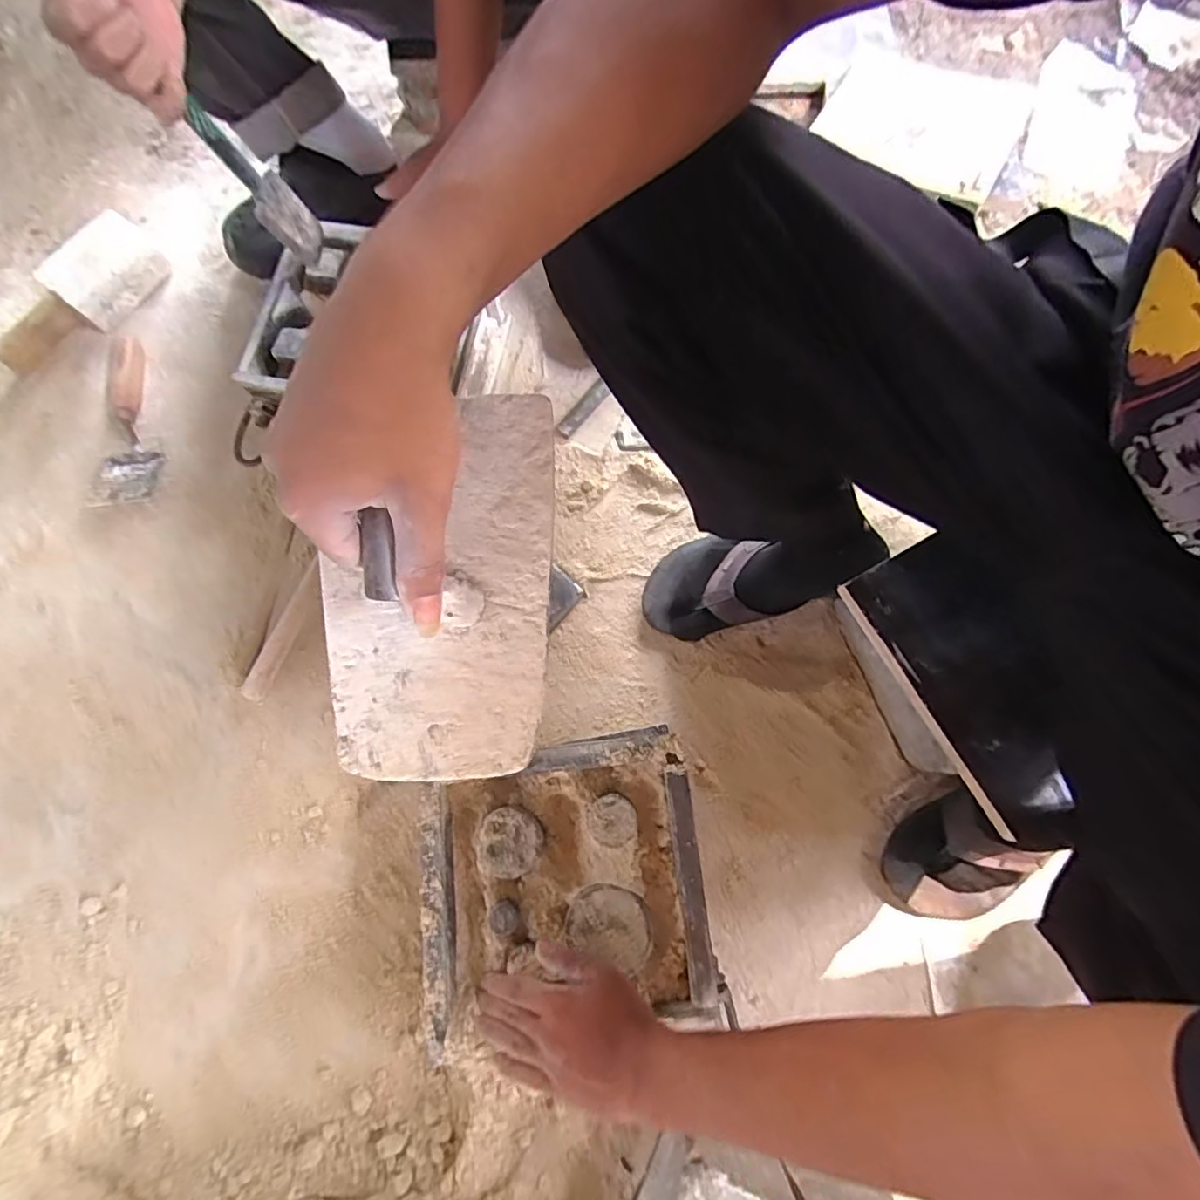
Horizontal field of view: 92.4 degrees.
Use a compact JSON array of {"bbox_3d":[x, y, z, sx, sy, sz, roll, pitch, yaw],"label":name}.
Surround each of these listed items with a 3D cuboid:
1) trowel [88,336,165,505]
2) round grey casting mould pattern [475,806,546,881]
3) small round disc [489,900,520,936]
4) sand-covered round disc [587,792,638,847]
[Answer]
[{"bbox_3d":[-0.607,-0.224,0.737,0.062,0.058,0.247,-14,76,-3],"label":"trowel"},{"bbox_3d":[-0.082,0.216,0.515,0.060,0.008,0.057,-14,76,-3],"label":"round grey casting mould pattern"},{"bbox_3d":[-0.084,0.276,0.500,0.023,0.015,0.026,-40,74,-6],"label":"small round disc"},{"bbox_3d":[0.011,0.196,0.513,0.042,0.008,0.043,-2,73,6],"label":"sand-covered round disc"}]

